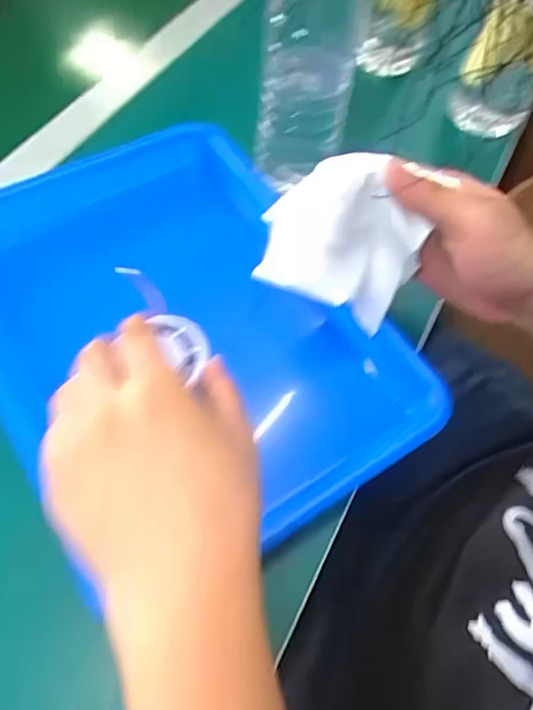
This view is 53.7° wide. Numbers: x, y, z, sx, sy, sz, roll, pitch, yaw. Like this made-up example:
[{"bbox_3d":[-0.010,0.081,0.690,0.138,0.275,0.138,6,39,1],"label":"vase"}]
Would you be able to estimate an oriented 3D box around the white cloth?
[{"bbox_3d":[0.054,-0.074,0.339,0.099,0.095,0.027,27,25,-12],"label":"white cloth"}]

